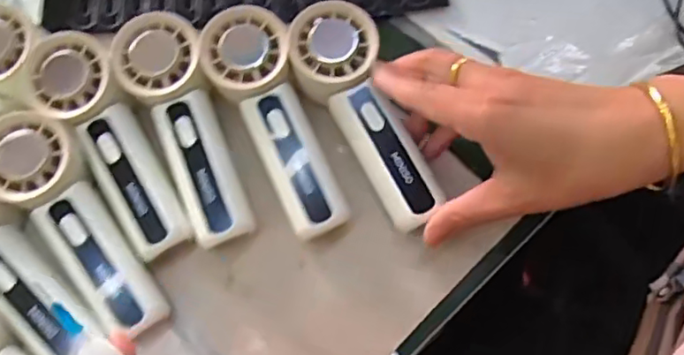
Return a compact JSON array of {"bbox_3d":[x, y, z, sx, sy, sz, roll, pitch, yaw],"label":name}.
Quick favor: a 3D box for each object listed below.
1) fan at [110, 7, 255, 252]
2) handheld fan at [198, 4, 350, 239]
[{"bbox_3d":[-0.100,-0.031,0.401,0.052,0.050,0.153,-24,74,-7],"label":"fan"},{"bbox_3d":[-0.043,-0.034,0.400,0.057,0.053,0.155,-22,74,-6],"label":"handheld fan"}]

